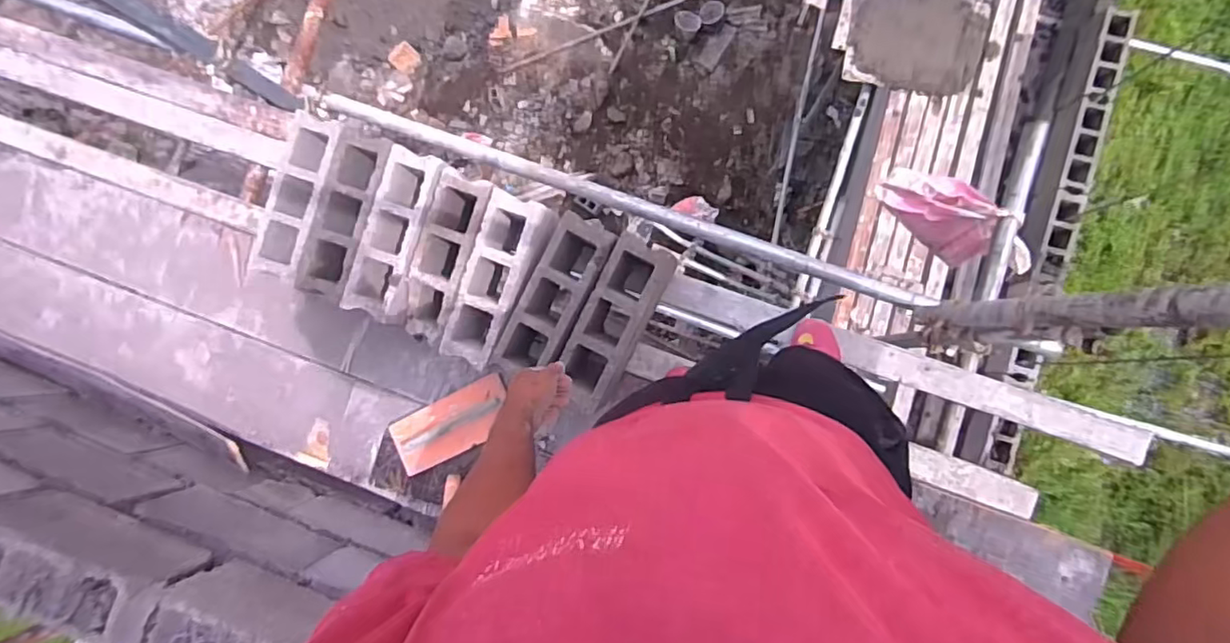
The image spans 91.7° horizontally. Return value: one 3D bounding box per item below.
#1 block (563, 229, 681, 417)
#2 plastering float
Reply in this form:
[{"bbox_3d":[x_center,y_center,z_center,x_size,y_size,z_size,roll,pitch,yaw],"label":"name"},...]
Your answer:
[{"bbox_3d":[0.000,0.006,1.442,0.135,0.217,0.404,26,90,7],"label":"block"},{"bbox_3d":[-0.436,0.278,1.598,0.320,0.040,0.151,-26,85,0],"label":"plastering float"}]

